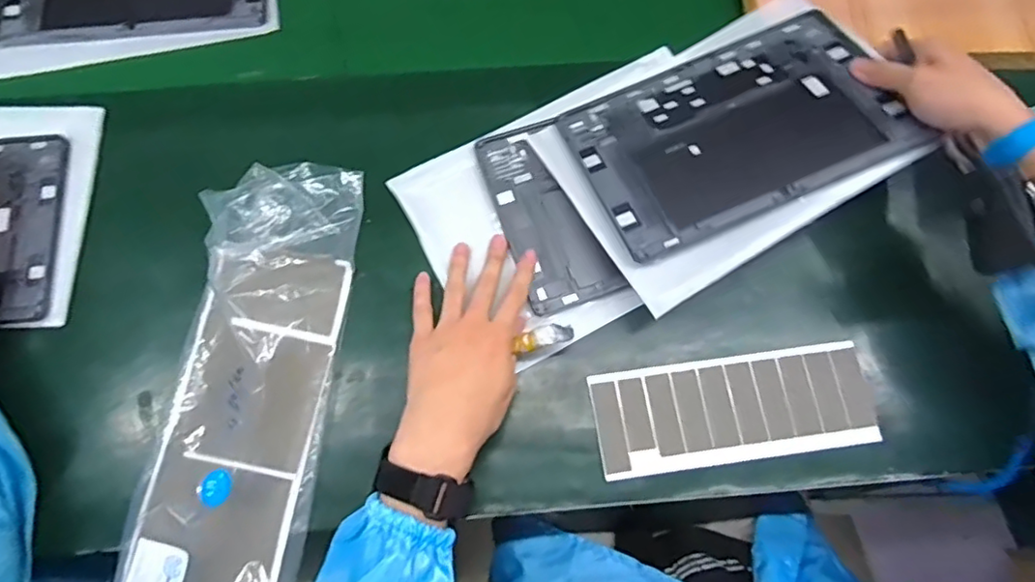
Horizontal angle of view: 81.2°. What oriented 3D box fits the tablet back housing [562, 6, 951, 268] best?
[{"bbox_3d":[0.176,-0.136,0.499,0.247,0.013,0.173,-21,61,0],"label":"tablet back housing"}]

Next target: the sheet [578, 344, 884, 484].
[{"bbox_3d":[0.170,0.093,0.477,0.216,0.004,0.078,-7,74,-2],"label":"sheet"}]

